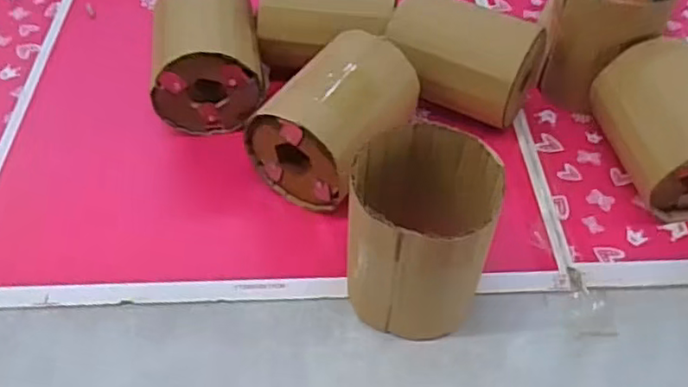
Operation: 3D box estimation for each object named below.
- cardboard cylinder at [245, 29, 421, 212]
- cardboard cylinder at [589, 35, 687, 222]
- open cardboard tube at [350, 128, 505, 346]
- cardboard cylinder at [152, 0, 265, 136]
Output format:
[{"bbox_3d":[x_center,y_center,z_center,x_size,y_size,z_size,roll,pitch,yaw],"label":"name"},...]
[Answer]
[{"bbox_3d":[-0.004,-0.054,0.469,0.082,0.081,0.107,27,54,21],"label":"cardboard cylinder"},{"bbox_3d":[0.241,-0.049,0.467,0.085,0.093,0.113,-5,49,-5],"label":"cardboard cylinder"},{"bbox_3d":[0.046,0.026,0.392,0.079,0.110,0.086,0,49,0],"label":"open cardboard tube"},{"bbox_3d":[-0.111,-0.108,0.516,0.086,0.092,0.098,-8,50,-7],"label":"cardboard cylinder"}]

